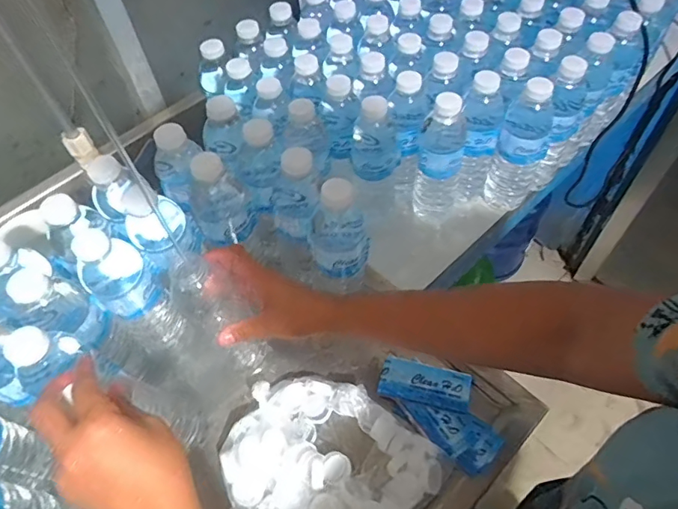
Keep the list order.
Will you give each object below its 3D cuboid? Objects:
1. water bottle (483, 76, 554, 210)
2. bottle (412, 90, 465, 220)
[{"bbox_3d":[0.253,-0.152,0.678,0.070,0.201,0.074,18,59,15],"label":"water bottle"},{"bbox_3d":[0.138,-0.136,0.667,0.060,0.200,0.068,9,57,10],"label":"bottle"}]

